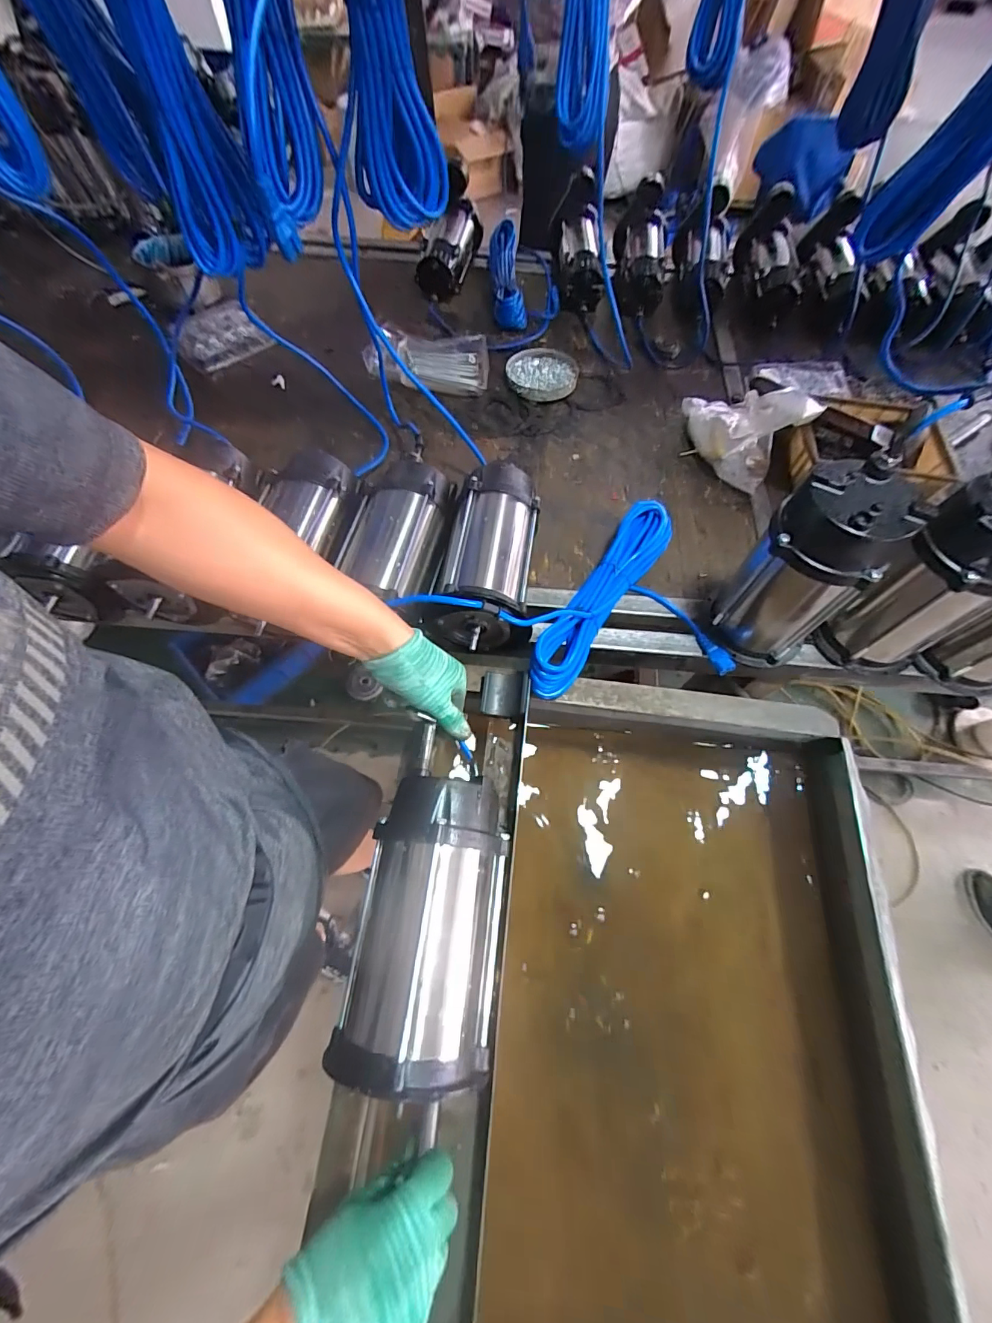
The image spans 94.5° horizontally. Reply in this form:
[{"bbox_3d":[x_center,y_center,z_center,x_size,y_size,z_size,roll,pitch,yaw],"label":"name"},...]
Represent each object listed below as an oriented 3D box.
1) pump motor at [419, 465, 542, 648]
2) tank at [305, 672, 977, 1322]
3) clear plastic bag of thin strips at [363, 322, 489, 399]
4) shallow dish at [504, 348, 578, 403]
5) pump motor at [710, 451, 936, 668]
[{"bbox_3d":[-0.012,-0.145,0.655,0.129,0.126,0.256,7,65,2],"label":"pump motor"},{"bbox_3d":[0.184,0.432,0.579,0.564,0.246,0.752,11,65,4],"label":"tank"},{"bbox_3d":[-0.141,-0.598,0.916,0.250,0.035,0.146,8,65,3],"label":"clear plastic bag of thin strips"},{"bbox_3d":[0.094,-0.571,0.912,0.141,0.031,0.127,-35,70,-16],"label":"shallow dish"},{"bbox_3d":[0.370,-0.098,0.567,0.128,0.266,0.108,14,65,5],"label":"pump motor"}]

